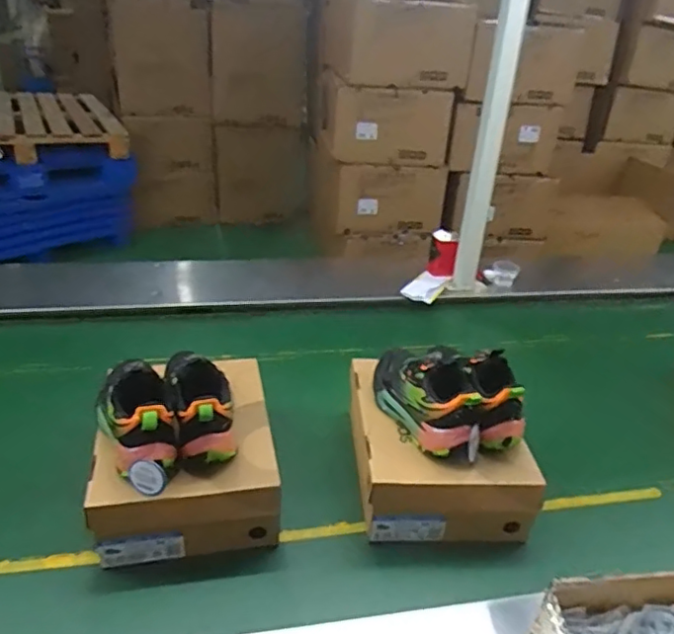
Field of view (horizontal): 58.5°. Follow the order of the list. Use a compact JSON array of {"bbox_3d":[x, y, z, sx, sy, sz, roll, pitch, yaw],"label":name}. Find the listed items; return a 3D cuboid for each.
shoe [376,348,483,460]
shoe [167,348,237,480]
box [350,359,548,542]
[{"bbox_3d":[0.132,0.104,0.883,0.092,0.109,0.201,-10,32,-24],"label":"shoe"},{"bbox_3d":[-0.180,0.127,0.803,0.076,0.139,0.094,-8,32,-21],"label":"shoe"},{"bbox_3d":[0.150,0.207,0.939,0.247,0.128,0.264,2,29,-4],"label":"box"}]

